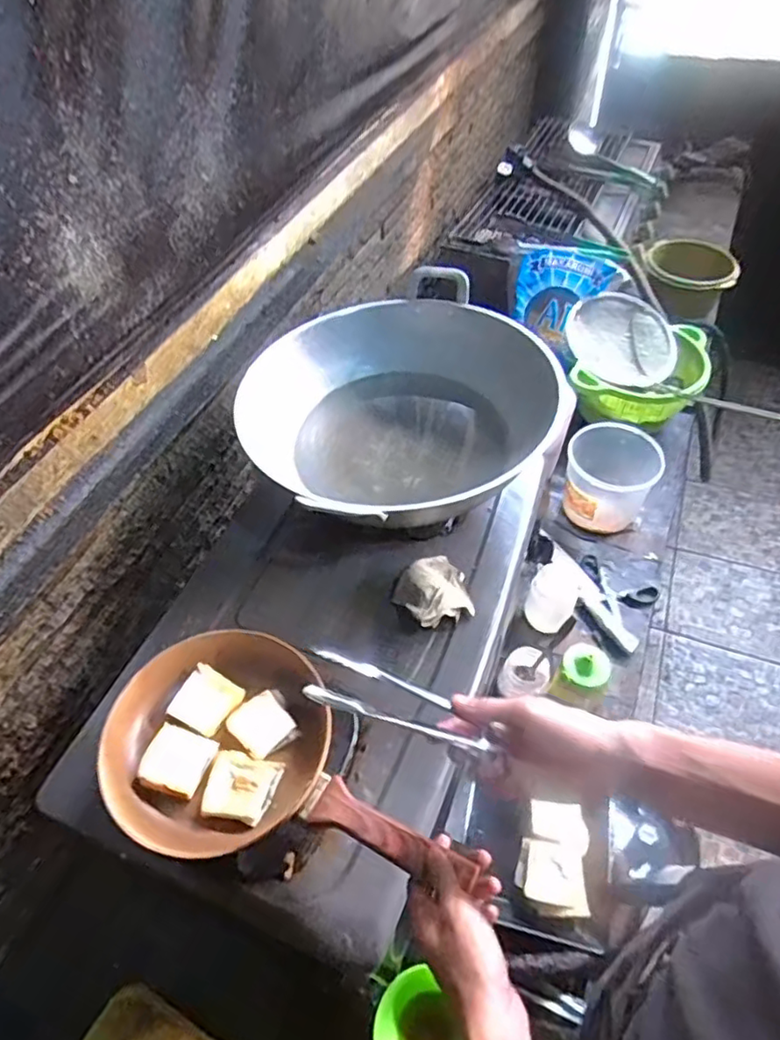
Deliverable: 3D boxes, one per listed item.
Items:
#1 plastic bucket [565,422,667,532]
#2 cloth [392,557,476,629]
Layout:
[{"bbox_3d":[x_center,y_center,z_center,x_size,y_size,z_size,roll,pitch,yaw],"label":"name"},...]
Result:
[{"bbox_3d":[0.369,-0.070,1.035,0.137,0.133,0.150,19,55,18],"label":"plastic bucket"},{"bbox_3d":[0.059,0.087,0.773,0.095,0.053,0.096,-27,54,-17],"label":"cloth"}]

